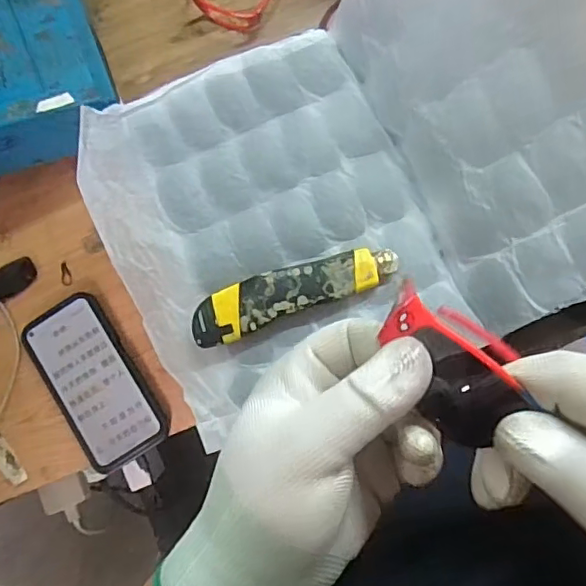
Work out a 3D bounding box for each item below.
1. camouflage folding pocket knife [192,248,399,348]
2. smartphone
[{"bbox_3d":[0.000,-0.002,0.418,0.154,0.016,0.037,-21,84,3],"label":"camouflage folding pocket knife"},{"bbox_3d":[-0.189,0.083,0.538,0.079,0.015,0.164,-34,83,1],"label":"smartphone"}]

